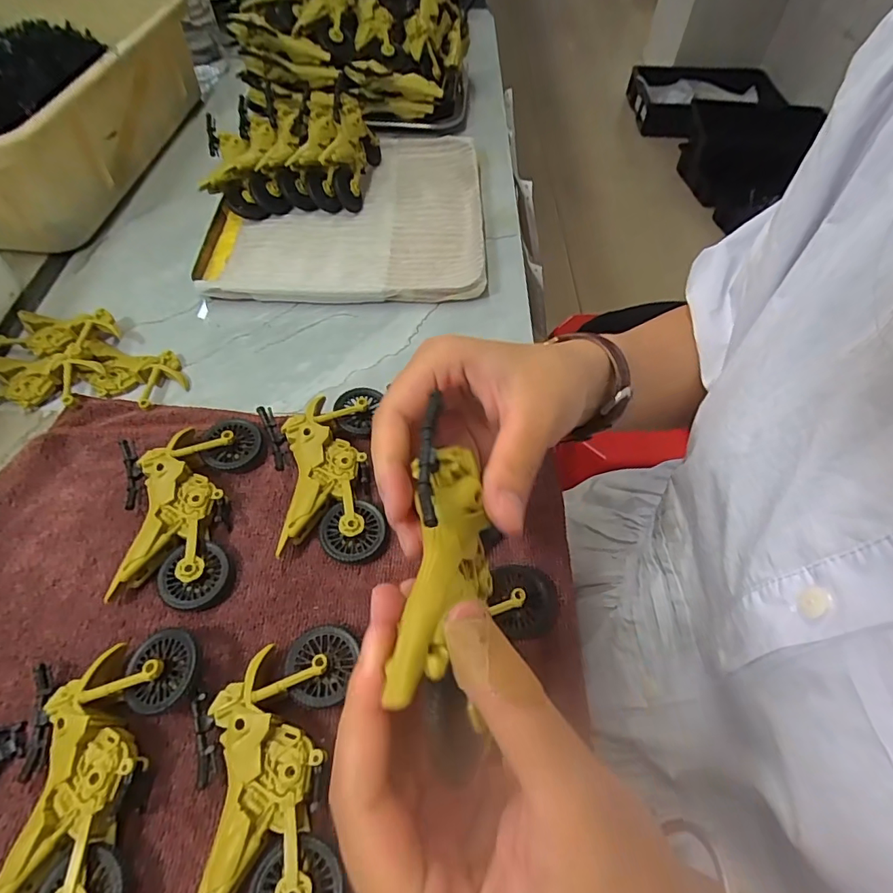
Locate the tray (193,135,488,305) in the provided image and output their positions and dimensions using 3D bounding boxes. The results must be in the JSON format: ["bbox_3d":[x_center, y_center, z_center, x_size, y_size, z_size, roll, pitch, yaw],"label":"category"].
[{"bbox_3d":[-0.088,-0.220,0.463,0.235,0.022,0.243,0,56,-2],"label":"tray"}]

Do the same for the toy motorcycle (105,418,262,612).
[{"bbox_3d":[-0.156,0.032,0.288,0.075,0.022,0.114,3,56,-1],"label":"toy motorcycle"}]

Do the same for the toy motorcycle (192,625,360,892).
[{"bbox_3d":[-0.079,0.140,0.218,0.067,0.021,0.116,-1,56,-3],"label":"toy motorcycle"}]

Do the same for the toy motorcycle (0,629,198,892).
[{"bbox_3d":[-0.150,0.143,0.211,0.072,0.024,0.111,-6,57,-7],"label":"toy motorcycle"}]

